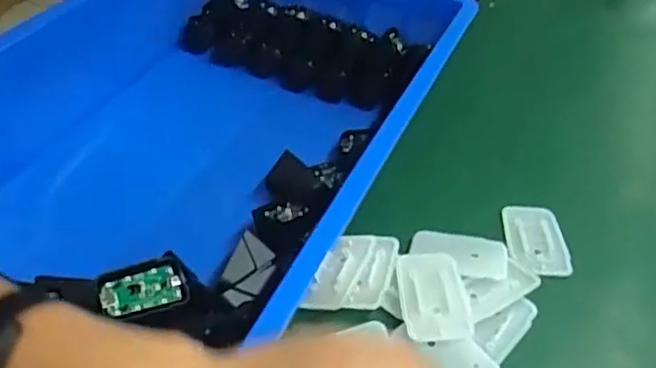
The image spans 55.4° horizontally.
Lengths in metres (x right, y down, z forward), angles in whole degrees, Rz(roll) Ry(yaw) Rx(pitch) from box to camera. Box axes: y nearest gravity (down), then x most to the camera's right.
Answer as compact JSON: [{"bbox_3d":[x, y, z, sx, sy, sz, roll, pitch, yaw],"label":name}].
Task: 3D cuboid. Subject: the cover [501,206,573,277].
[{"bbox_3d":[0.158,0.042,0.478,0.044,0.010,0.065,5,43,0],"label":"cover"}]

